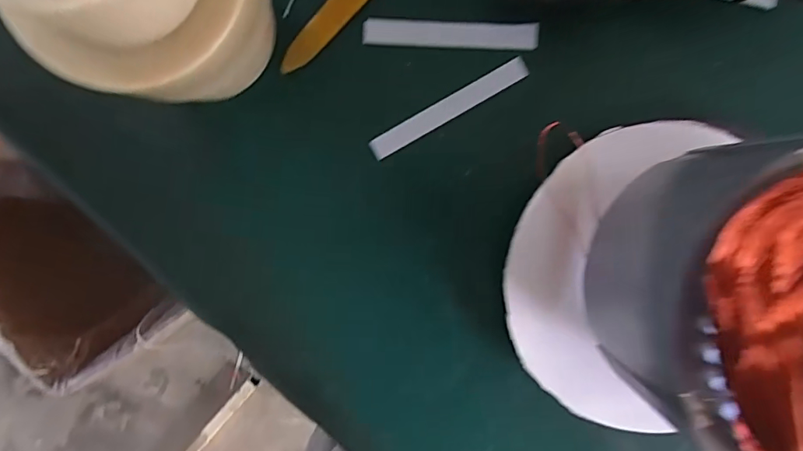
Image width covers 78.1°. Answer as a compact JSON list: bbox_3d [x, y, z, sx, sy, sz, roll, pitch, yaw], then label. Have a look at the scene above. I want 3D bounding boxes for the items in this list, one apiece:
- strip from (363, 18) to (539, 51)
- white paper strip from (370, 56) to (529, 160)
[{"bbox_3d":[0.032,-0.124,0.321,0.111,0.006,0.016,3,95,0],"label":"strip"},{"bbox_3d":[0.031,-0.077,0.325,0.111,0.004,0.015,-29,94,3],"label":"white paper strip"}]

